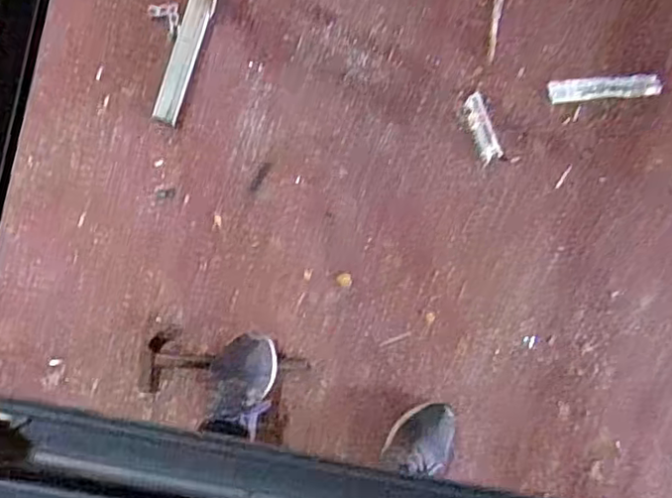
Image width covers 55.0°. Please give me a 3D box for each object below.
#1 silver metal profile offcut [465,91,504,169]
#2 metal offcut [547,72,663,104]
[{"bbox_3d":[0.272,-0.224,1.198,0.038,0.013,0.127,-21,95,-5],"label":"silver metal profile offcut"},{"bbox_3d":[0.510,-0.305,1.224,0.217,0.016,0.041,-6,94,-6],"label":"metal offcut"}]

